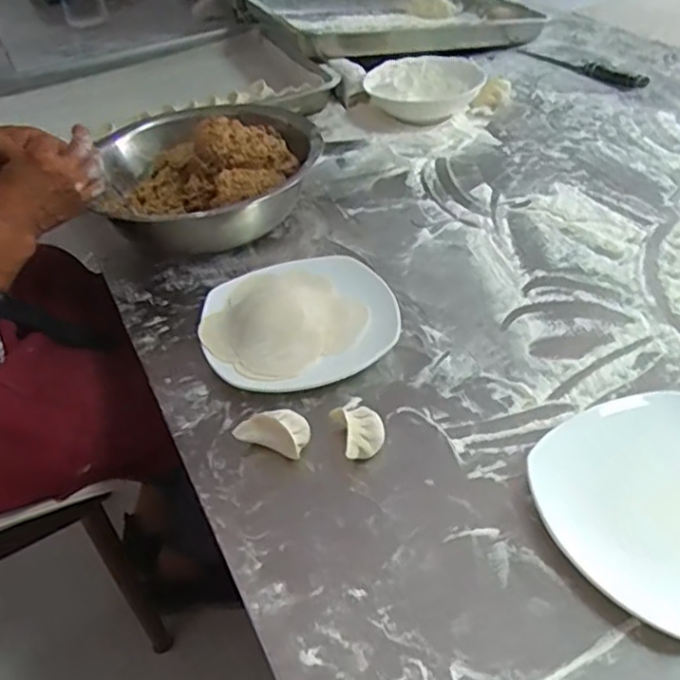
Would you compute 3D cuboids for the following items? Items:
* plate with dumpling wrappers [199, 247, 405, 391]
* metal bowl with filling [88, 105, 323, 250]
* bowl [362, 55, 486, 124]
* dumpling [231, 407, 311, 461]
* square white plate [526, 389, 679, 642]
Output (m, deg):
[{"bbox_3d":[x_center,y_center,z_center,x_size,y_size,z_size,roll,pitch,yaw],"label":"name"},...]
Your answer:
[{"bbox_3d":[-0.041,-0.020,0.643,0.177,0.039,0.174,-17,41,-12],"label":"plate with dumpling wrappers"},{"bbox_3d":[-0.154,-0.195,0.812,0.249,0.101,0.266,-4,40,3],"label":"metal bowl with filling"},{"bbox_3d":[0.132,-0.399,1.056,0.176,0.057,0.176,-1,40,7],"label":"bowl"},{"bbox_3d":[-0.054,0.073,0.543,0.057,0.031,0.030,10,43,19],"label":"dumpling"},{"bbox_3d":[0.236,0.112,0.463,0.177,0.019,0.180,-14,41,-10],"label":"square white plate"}]

